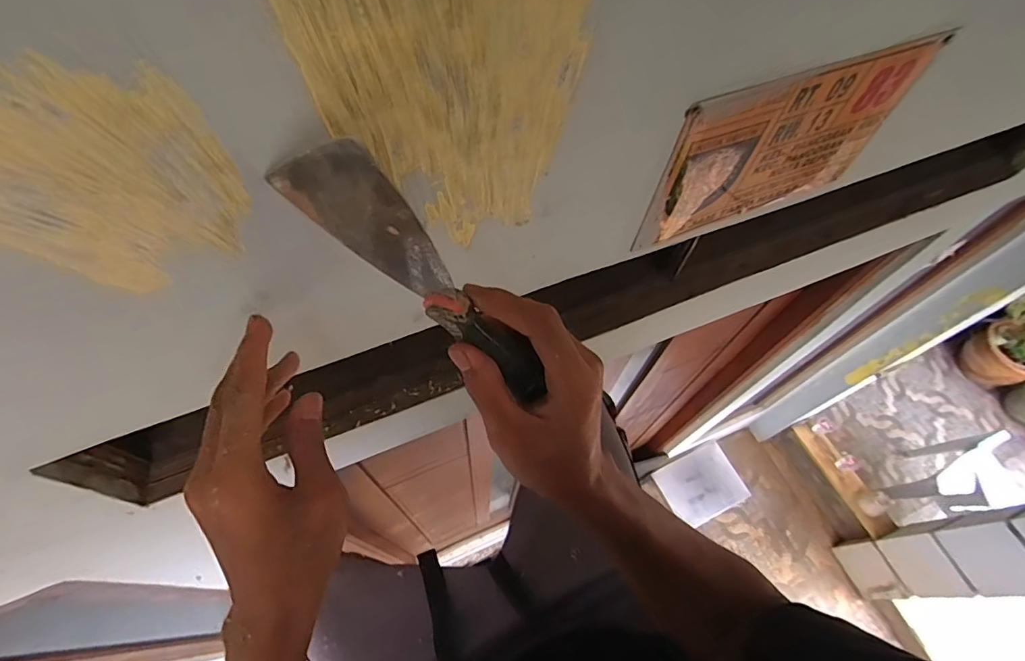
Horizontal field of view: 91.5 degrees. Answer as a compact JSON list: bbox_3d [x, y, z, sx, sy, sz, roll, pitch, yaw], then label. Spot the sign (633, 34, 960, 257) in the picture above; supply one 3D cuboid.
[{"bbox_3d":[0.223,-0.150,0.422,0.232,0.154,0.009,-18,64,-13],"label":"sign"}]

